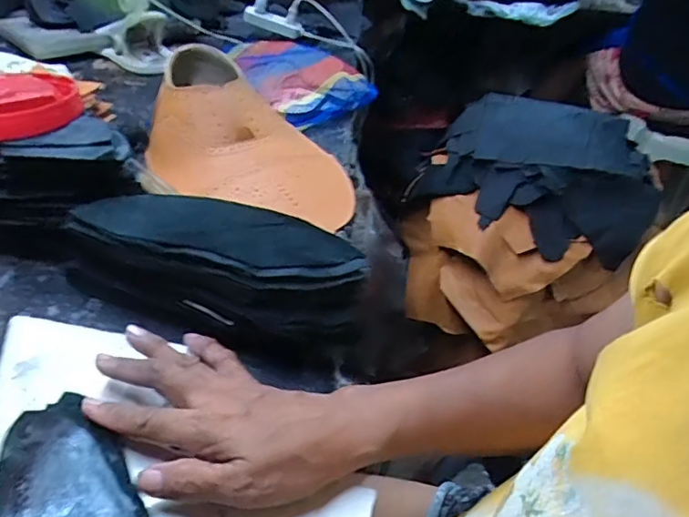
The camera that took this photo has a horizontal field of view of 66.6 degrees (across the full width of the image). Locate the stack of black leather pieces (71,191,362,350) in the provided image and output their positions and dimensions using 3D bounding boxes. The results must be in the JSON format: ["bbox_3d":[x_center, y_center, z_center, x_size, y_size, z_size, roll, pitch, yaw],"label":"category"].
[{"bbox_3d":[-0.099,0.007,0.418,0.229,0.080,0.092,19,41,15],"label":"stack of black leather pieces"}]

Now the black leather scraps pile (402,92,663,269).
[{"bbox_3d":[0.372,-0.176,1.013,0.434,0.162,0.287,21,41,17],"label":"black leather scraps pile"}]

